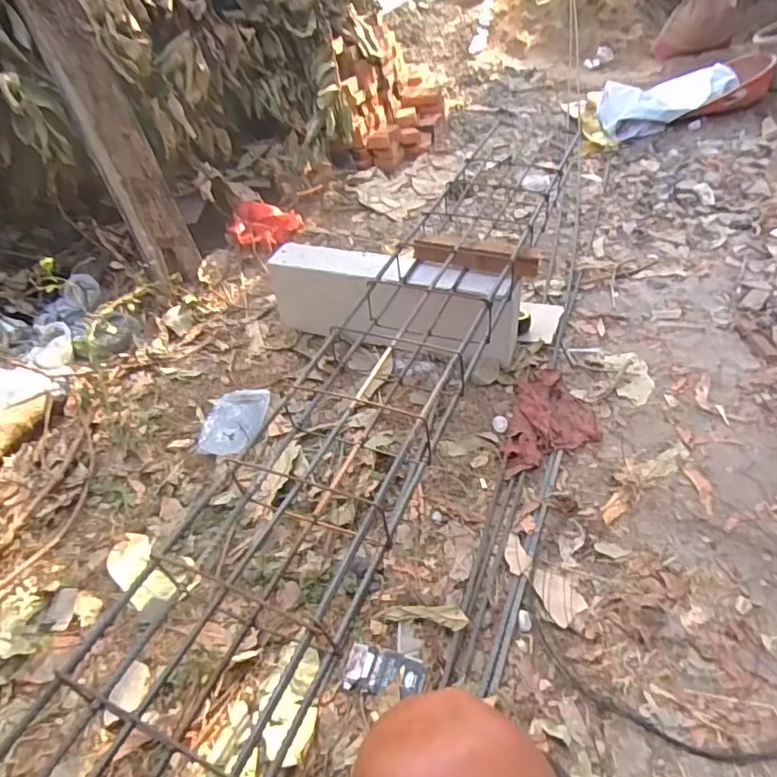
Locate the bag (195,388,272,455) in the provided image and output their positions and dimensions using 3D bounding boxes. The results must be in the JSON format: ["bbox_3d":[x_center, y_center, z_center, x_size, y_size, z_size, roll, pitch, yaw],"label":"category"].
[{"bbox_3d":[-0.347,0.072,1.209,0.140,0.029,0.184,-2,42,7],"label":"bag"}]

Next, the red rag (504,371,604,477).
[{"bbox_3d":[0.303,0.060,1.131,0.233,0.026,0.201,-20,43,-13],"label":"red rag"}]

